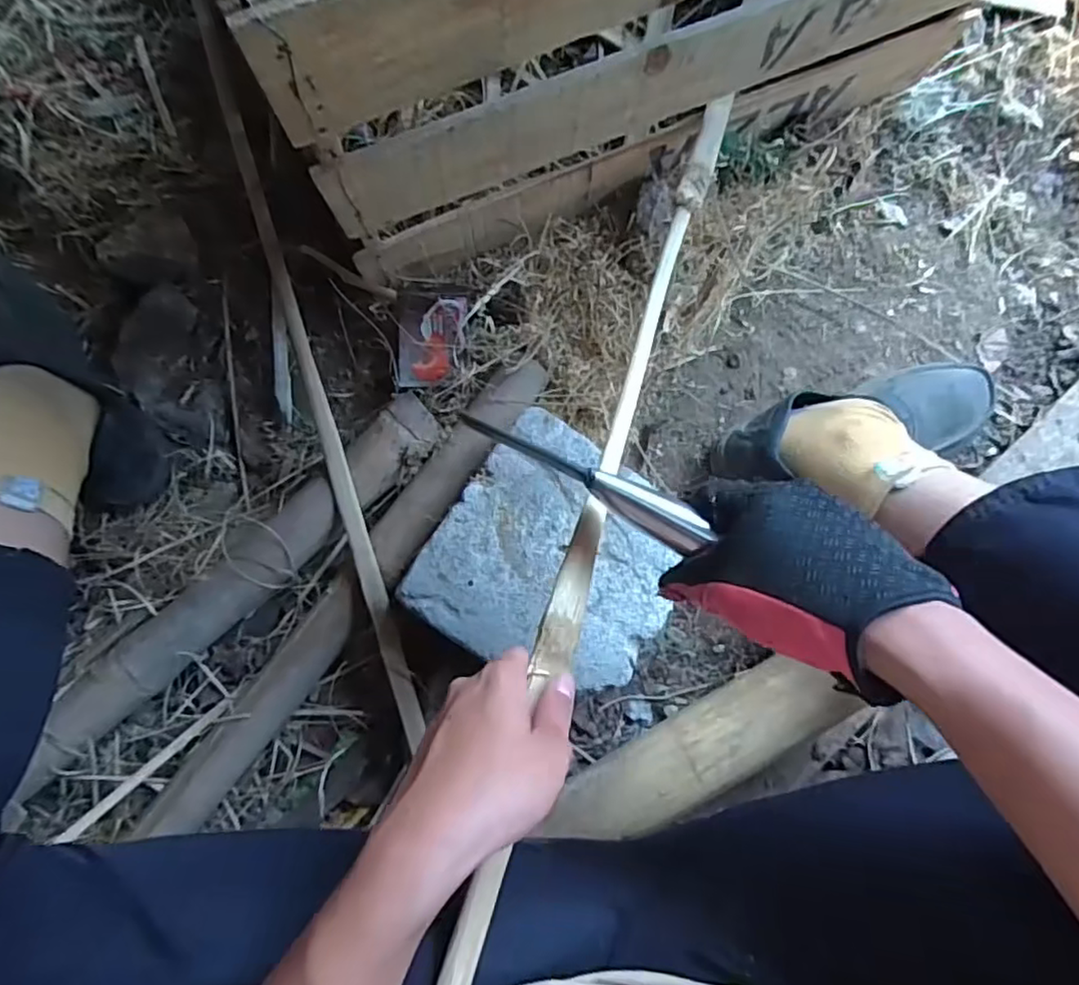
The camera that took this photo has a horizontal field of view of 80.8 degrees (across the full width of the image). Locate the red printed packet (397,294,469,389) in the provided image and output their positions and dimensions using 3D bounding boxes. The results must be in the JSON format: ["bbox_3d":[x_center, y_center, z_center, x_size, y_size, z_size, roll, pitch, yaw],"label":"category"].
[{"bbox_3d":[-0.099,-0.141,0.587,0.064,0.010,0.083,2,97,8],"label":"red printed packet"}]

